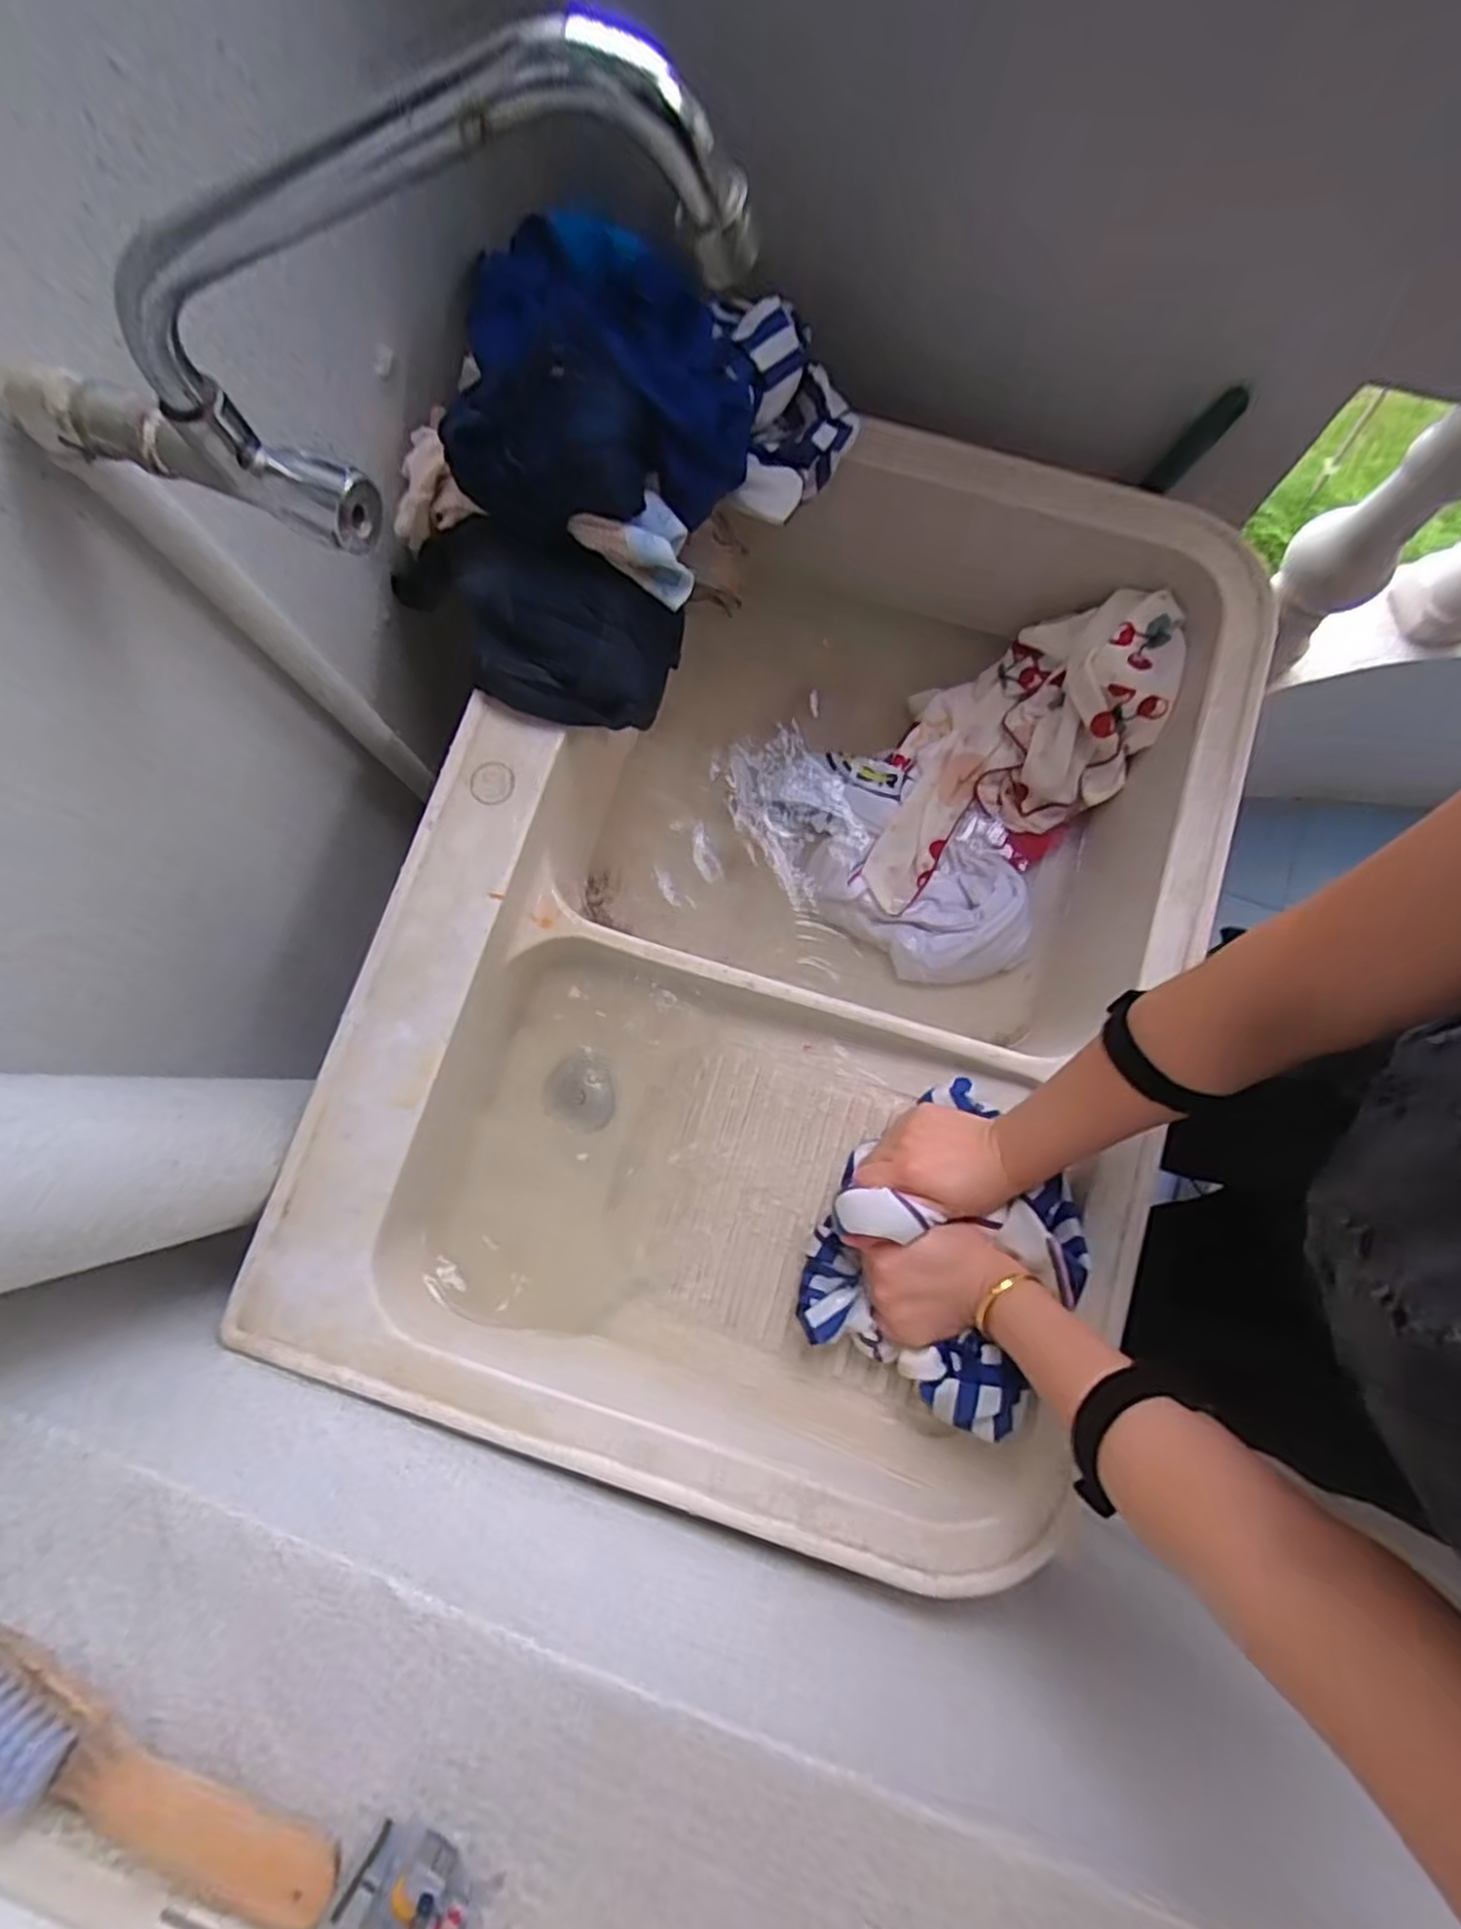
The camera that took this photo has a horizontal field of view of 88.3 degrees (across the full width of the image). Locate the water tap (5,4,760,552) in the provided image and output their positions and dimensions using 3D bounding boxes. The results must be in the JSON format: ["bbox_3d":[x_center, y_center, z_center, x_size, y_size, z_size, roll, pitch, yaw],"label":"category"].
[{"bbox_3d":[-0.158,-0.228,0.283,0.329,0.097,0.067,-6,79,24],"label":"water tap"}]

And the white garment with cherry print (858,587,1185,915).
[{"bbox_3d":[0.251,-0.210,0.695,0.313,0.115,0.176,-27,80,-3],"label":"white garment with cherry print"}]

